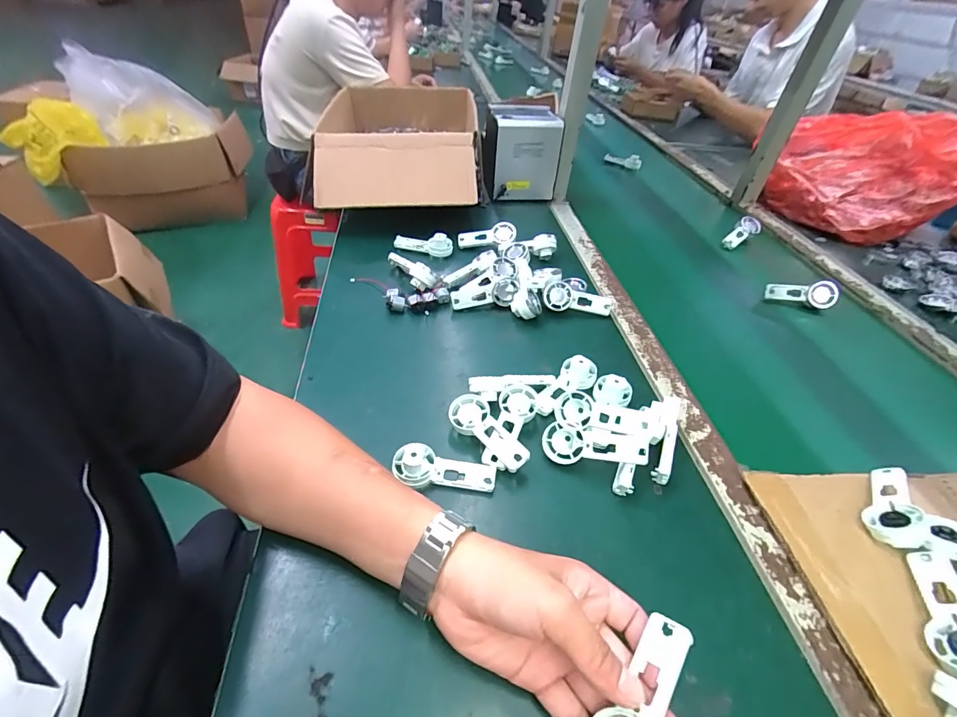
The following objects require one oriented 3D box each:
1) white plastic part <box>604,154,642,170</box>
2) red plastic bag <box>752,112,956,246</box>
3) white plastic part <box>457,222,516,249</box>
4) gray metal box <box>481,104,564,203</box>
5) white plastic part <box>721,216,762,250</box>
[{"bbox_3d":[0.382,-0.526,1.114,0.098,0.030,0.028,25,45,19],"label":"white plastic part"},{"bbox_3d":[0.790,-0.394,0.883,0.246,0.193,0.286,-4,43,-11],"label":"red plastic bag"},{"bbox_3d":[0.013,-0.201,0.687,0.094,0.034,0.010,-3,1,8],"label":"white plastic part"},{"bbox_3d":[0.080,-0.402,0.838,0.143,0.150,0.123,4,42,-3],"label":"gray metal box"},{"bbox_3d":[0.504,-0.242,0.812,0.097,0.015,0.038,-34,95,-14],"label":"white plastic part"}]

